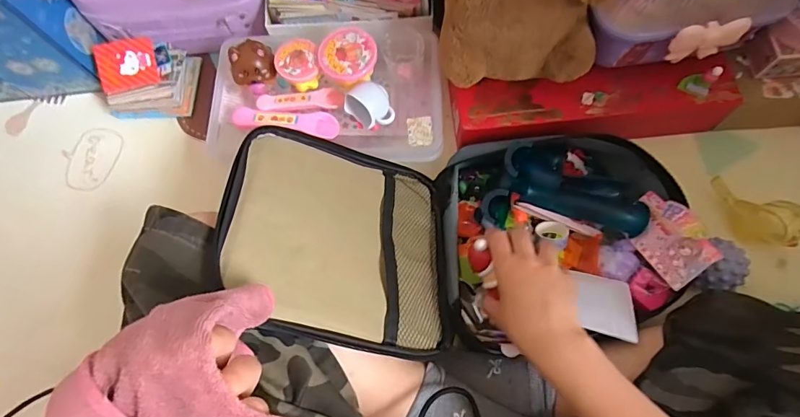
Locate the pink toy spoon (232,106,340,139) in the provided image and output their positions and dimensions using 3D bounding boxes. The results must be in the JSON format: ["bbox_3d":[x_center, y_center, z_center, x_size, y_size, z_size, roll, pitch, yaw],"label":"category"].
[{"bbox_3d":[-0.134,-0.102,0.526,0.121,0.021,0.029,3,72,3],"label":"pink toy spoon"}]

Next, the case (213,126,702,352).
[{"bbox_3d":[0.066,0.021,0.459,0.450,0.119,0.225,-1,71,-12],"label":"case"}]

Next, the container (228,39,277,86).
[{"bbox_3d":[-0.172,-0.174,0.523,0.048,0.031,0.046,-7,72,0],"label":"container"}]

